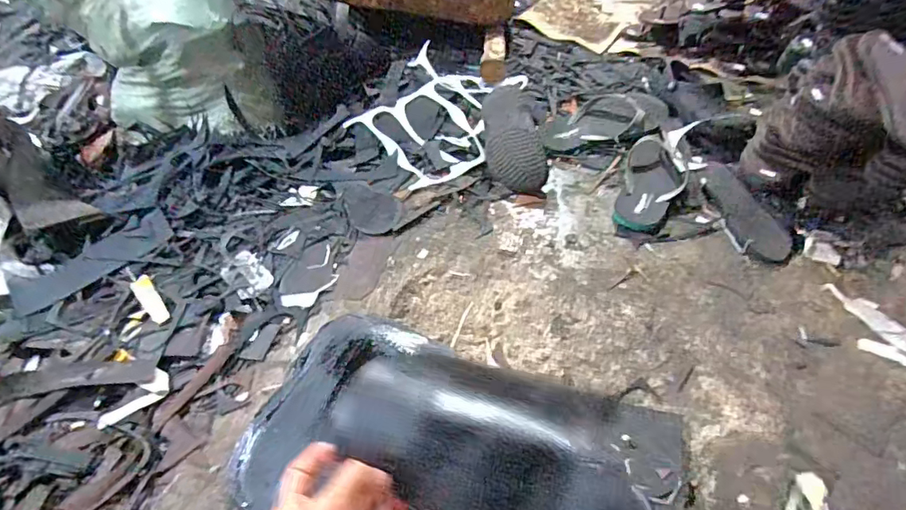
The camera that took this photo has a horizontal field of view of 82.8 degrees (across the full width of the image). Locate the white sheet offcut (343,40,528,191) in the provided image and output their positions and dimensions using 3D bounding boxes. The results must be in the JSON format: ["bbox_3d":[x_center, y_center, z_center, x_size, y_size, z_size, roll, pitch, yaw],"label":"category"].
[{"bbox_3d":[-0.050,-0.297,1.080,0.308,0.056,0.379,19,54,18],"label":"white sheet offcut"}]

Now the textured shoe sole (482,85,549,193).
[{"bbox_3d":[0.117,-0.231,1.005,0.112,0.029,0.245,-8,69,-3],"label":"textured shoe sole"}]

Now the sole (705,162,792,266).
[{"bbox_3d":[0.503,-0.080,0.896,0.077,0.019,0.208,-15,51,-9],"label":"sole"}]

